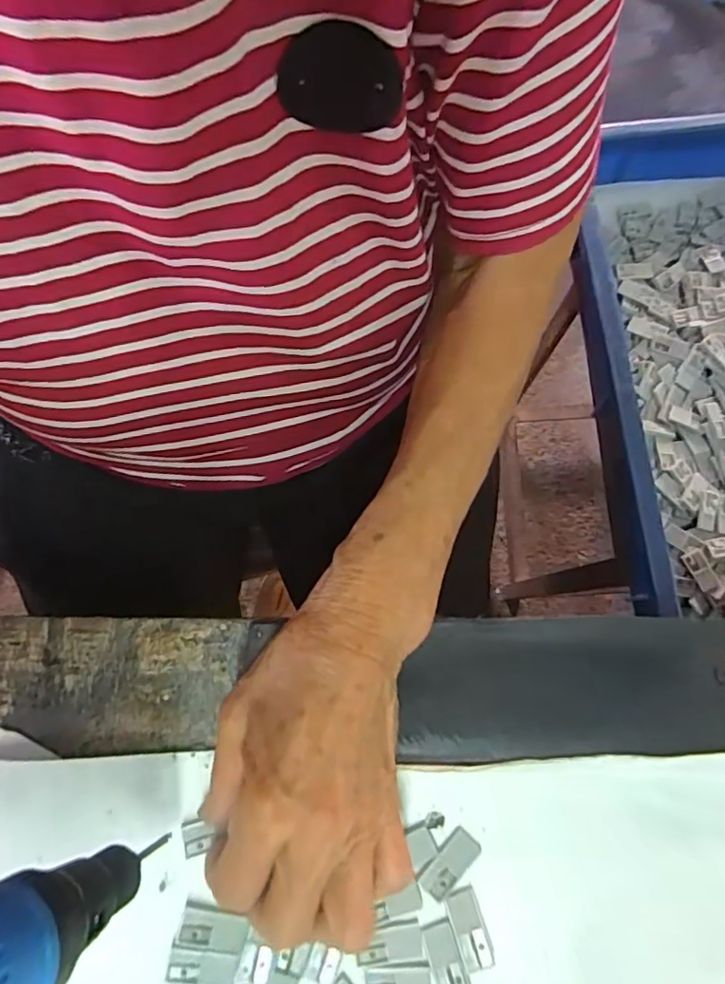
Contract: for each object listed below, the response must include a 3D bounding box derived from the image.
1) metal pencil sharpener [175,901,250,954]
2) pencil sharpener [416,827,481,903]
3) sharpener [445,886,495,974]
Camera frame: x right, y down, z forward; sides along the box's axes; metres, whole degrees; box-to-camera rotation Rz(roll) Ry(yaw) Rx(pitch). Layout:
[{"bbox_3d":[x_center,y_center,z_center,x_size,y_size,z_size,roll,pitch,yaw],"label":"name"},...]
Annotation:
[{"bbox_3d":[-0.062,0.180,0.229,0.027,0.004,0.016,12,77,4],"label":"metal pencil sharpener"},{"bbox_3d":[0.037,0.156,0.234,0.014,0.004,0.028,42,81,10],"label":"pencil sharpener"},{"bbox_3d":[0.044,0.179,0.228,0.012,0.004,0.029,-18,77,-3],"label":"sharpener"}]

